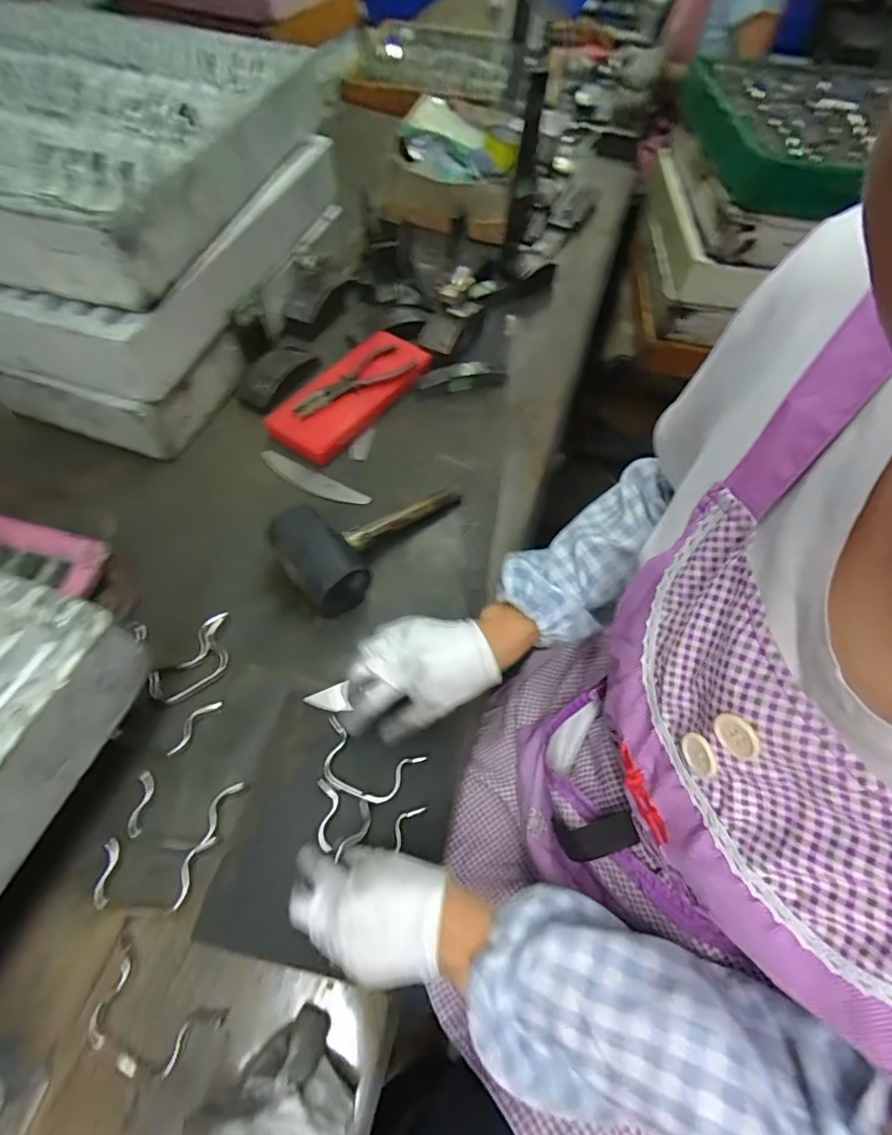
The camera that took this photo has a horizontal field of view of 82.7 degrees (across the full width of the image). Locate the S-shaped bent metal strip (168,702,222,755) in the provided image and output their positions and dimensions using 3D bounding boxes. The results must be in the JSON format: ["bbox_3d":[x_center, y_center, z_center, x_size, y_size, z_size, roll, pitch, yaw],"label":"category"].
[{"bbox_3d":[-0.239,0.148,0.477,0.016,0.004,0.061,32,61,15],"label":"S-shaped bent metal strip"}]

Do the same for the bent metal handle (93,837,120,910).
[{"bbox_3d":[-0.272,0.245,0.407,0.010,0.013,0.048,1,58,-4],"label":"bent metal handle"}]

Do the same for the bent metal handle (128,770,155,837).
[{"bbox_3d":[-0.264,0.203,0.438,0.014,0.011,0.053,-3,58,-7],"label":"bent metal handle"}]

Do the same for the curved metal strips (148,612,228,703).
[{"bbox_3d":[-0.245,0.092,0.506,0.044,0.016,0.099,32,60,15],"label":"curved metal strips"}]

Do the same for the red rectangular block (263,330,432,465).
[{"bbox_3d":[-0.136,-0.252,0.725,0.113,0.043,0.256,34,63,16],"label":"red rectangular block"}]

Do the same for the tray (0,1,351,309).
[{"bbox_3d":[-0.464,-0.535,0.616,0.489,0.091,0.495,13,59,5],"label":"tray"}]

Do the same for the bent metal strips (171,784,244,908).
[{"bbox_3d":[-0.205,0.231,0.429,0.017,0.013,0.099,19,58,7],"label":"bent metal strips"}]

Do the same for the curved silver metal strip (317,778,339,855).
[{"bbox_3d":[-0.102,0.210,0.434,0.018,0.009,0.054,0,58,-5],"label":"curved silver metal strip"}]

